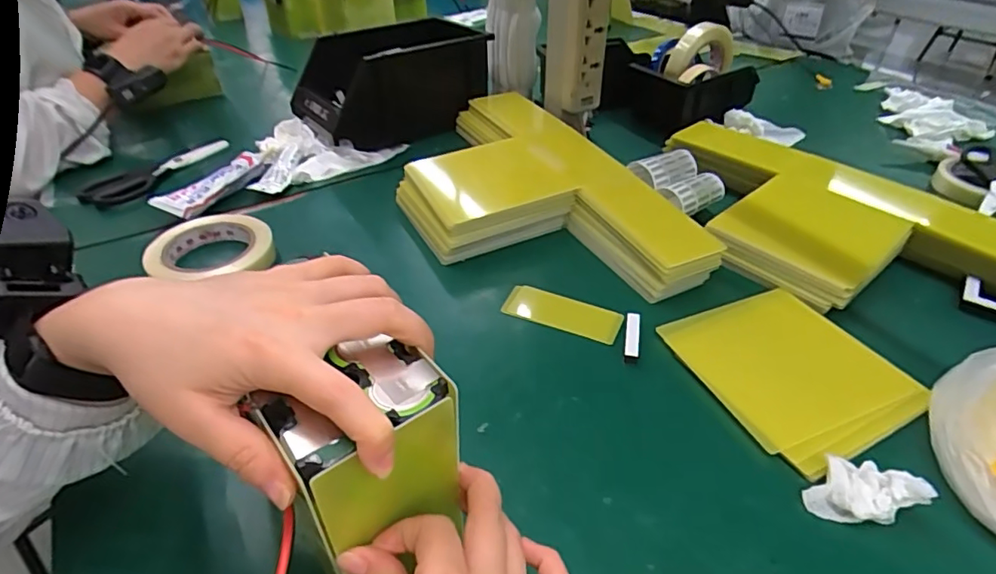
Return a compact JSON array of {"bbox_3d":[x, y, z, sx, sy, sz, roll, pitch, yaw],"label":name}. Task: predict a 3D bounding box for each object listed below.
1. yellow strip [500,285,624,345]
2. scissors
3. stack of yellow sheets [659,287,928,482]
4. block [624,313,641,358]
[{"bbox_3d":[0.058,0.023,0.502,0.104,0.004,0.041,16,41,20],"label":"yellow strip"},{"bbox_3d":[-0.425,-0.150,0.695,0.069,0.013,0.187,12,40,16],"label":"scissors"},{"bbox_3d":[0.234,0.064,0.442,0.147,0.008,0.154,-16,41,-18],"label":"stack of yellow sheets"},{"bbox_3d":[0.114,0.041,0.469,0.012,0.009,0.053,7,39,10],"label":"block"}]

